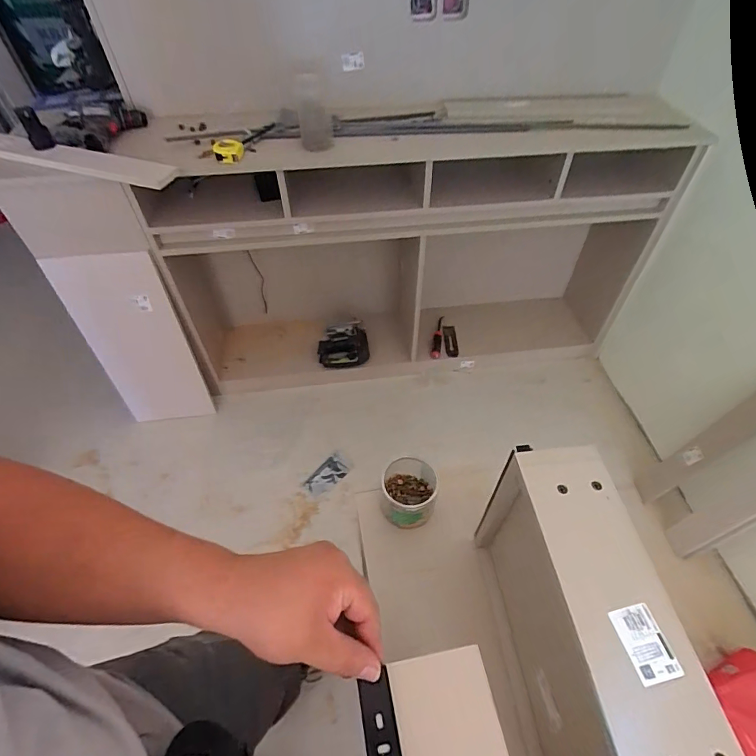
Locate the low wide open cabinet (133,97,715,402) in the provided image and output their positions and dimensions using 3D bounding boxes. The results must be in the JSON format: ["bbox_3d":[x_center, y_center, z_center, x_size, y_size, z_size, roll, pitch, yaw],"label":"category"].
[{"bbox_3d":[0.178,-0.411,1.591,1.652,0.993,0.359,-10,51,-8],"label":"low wide open cabinet"}]

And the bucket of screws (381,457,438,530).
[{"bbox_3d":[0.053,0.197,0.764,0.088,0.086,0.101,9,51,7],"label":"bucket of screws"}]

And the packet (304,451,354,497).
[{"bbox_3d":[-0.164,0.326,1.499,0.085,0.019,0.176,37,60,27],"label":"packet"}]

